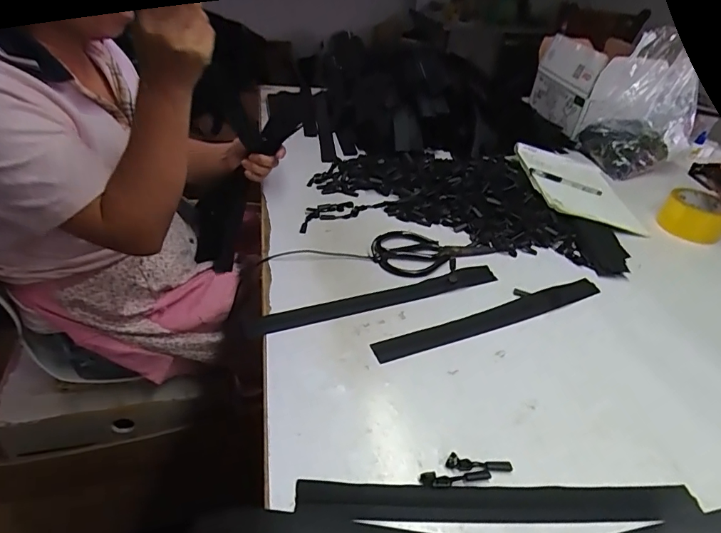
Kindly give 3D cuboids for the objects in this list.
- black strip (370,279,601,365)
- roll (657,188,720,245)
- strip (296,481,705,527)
[{"bbox_3d":[0.176,0.065,0.579,0.351,0.006,0.032,-13,47,-22],"label":"black strip"},{"bbox_3d":[0.600,-0.093,0.807,0.101,0.060,0.101,4,37,-3],"label":"roll"},{"bbox_3d":[0.123,0.206,0.391,0.350,0.005,0.034,3,37,-5],"label":"strip"}]

